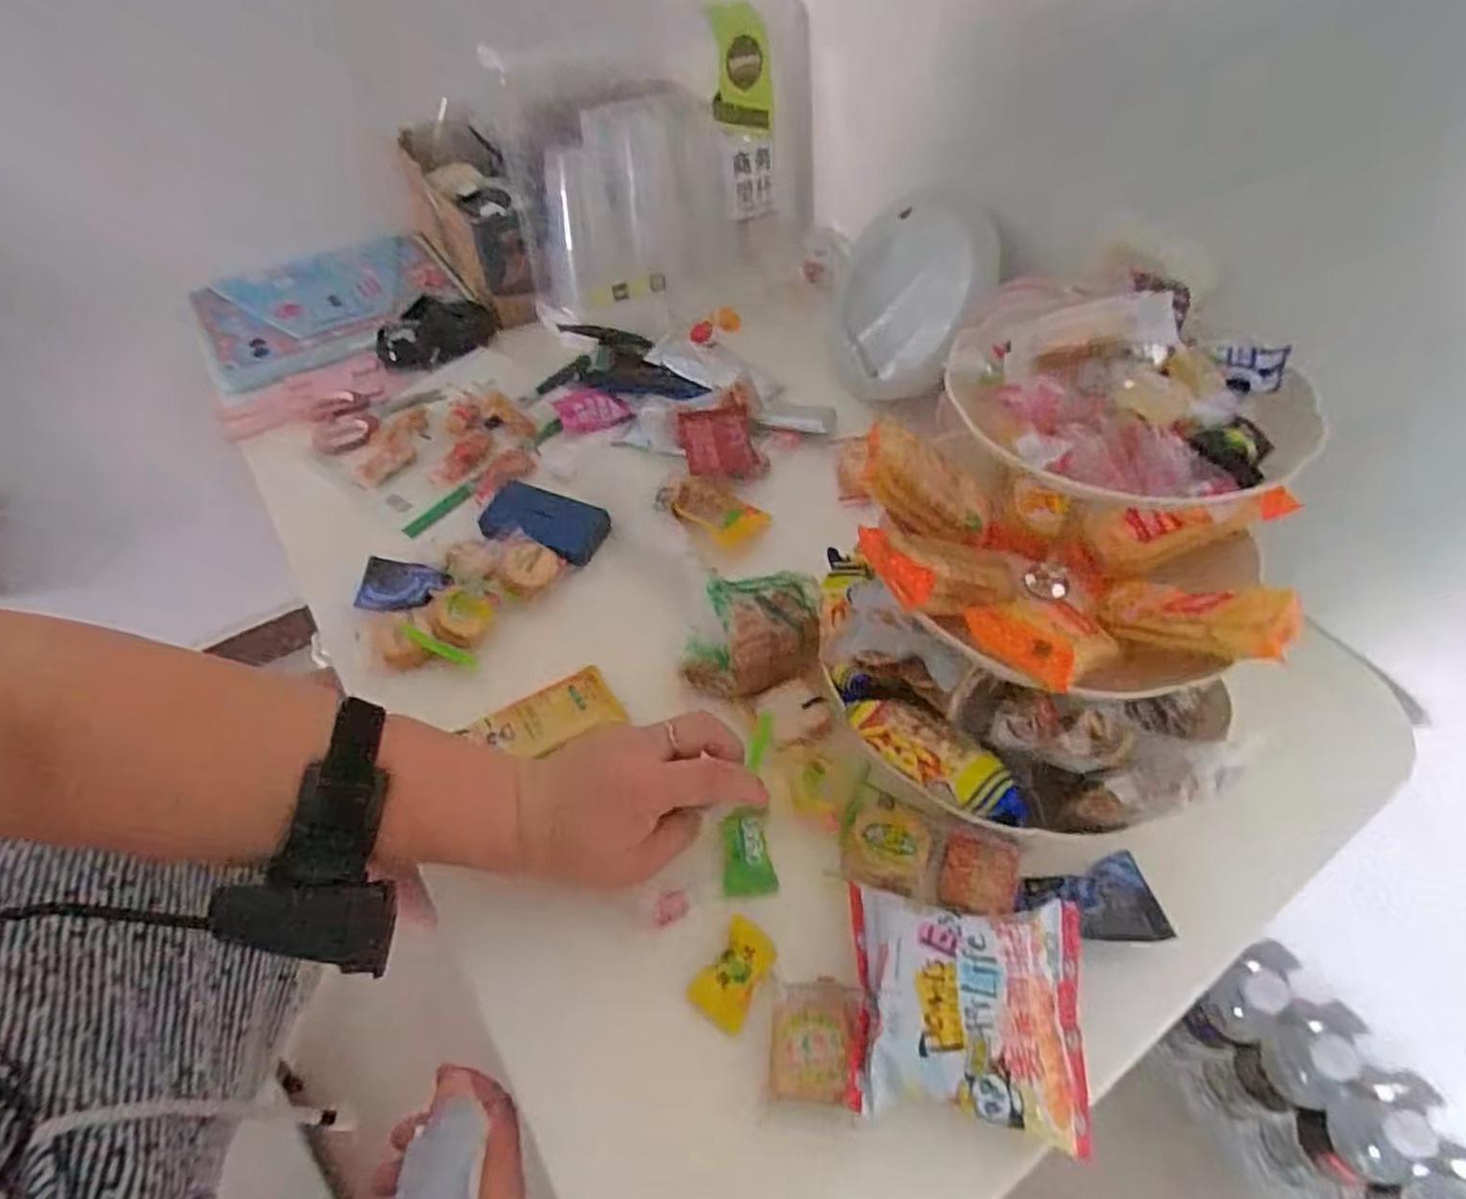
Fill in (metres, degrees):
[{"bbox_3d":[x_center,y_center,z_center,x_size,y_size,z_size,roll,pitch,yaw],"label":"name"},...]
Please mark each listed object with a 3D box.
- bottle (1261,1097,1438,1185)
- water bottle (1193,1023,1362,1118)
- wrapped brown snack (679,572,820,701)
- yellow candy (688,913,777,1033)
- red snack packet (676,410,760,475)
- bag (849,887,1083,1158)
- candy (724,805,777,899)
[{"bbox_3d":[0.536,0.482,0.670,0.055,0.180,0.056,-4,51,-4],"label":"bottle"},{"bbox_3d":[0.502,0.439,0.702,0.075,0.148,0.059,-8,51,-7],"label":"water bottle"},{"bbox_3d":[0.013,0.021,0.495,0.085,0.038,0.073,3,51,1],"label":"wrapped brown snack"},{"bbox_3d":[0.001,0.193,0.390,0.031,0.009,0.048,30,56,22],"label":"yellow candy"},{"bbox_3d":[-0.013,-0.134,0.631,0.057,0.014,0.077,-10,53,-3],"label":"red snack packet"},{"bbox_3d":[0.113,0.194,0.363,0.107,0.035,0.099,7,51,5],"label":"bag"},{"bbox_3d":[0.009,0.145,0.430,0.029,0.014,0.042,-2,53,3],"label":"candy"}]

